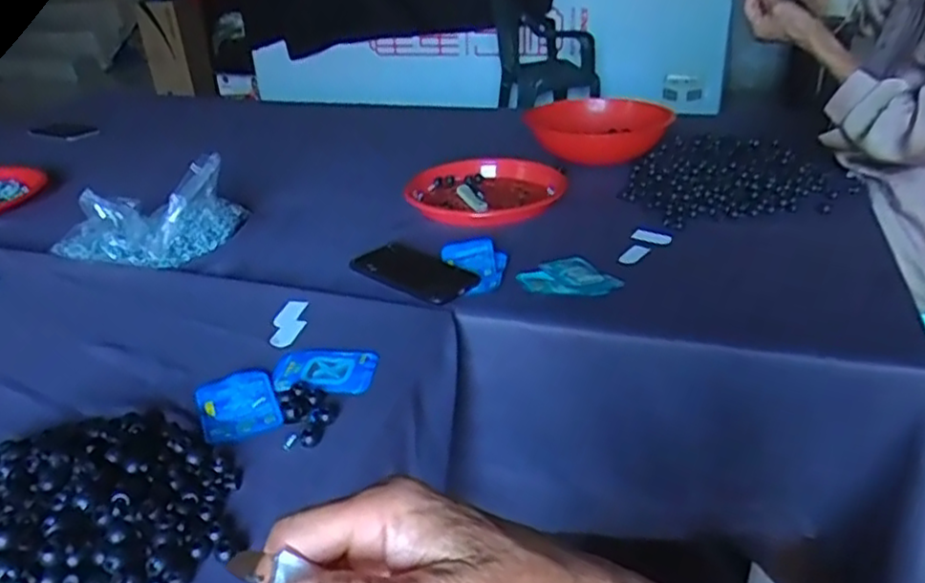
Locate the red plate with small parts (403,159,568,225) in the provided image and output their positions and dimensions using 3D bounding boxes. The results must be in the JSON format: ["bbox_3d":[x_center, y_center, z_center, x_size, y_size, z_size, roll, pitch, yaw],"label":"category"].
[{"bbox_3d":[0.034,-0.152,1.033,0.234,0.033,0.200,-2,27,2],"label":"red plate with small parts"}]

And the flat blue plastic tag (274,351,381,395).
[{"bbox_3d":[-0.130,0.074,0.659,0.096,0.008,0.068,-1,27,4],"label":"flat blue plastic tag"}]

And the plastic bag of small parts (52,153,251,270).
[{"bbox_3d":[-0.414,-0.105,0.919,0.245,0.101,0.151,-14,29,-20],"label":"plastic bag of small parts"}]

